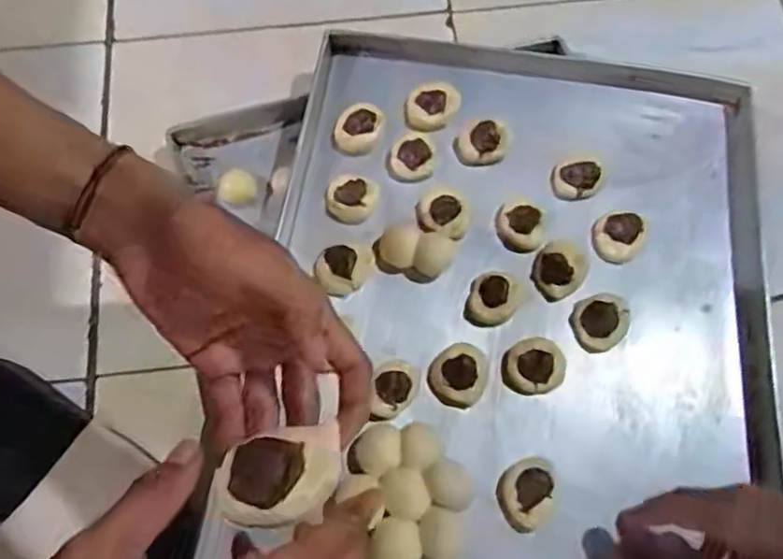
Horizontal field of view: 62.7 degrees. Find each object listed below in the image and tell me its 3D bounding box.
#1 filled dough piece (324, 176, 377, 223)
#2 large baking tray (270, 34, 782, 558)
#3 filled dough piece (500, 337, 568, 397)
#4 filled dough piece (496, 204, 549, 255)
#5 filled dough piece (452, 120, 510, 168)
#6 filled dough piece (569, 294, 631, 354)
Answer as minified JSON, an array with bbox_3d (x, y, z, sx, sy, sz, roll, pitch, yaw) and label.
[{"bbox_3d":[-0.039,-0.078,0.622,0.045,0.021,0.044,0,68,-1],"label":"filled dough piece"},{"bbox_3d":[0.101,0.106,0.565,0.469,0.045,0.720,10,68,3],"label":"large baking tray"},{"bbox_3d":[0.126,0.075,0.561,0.055,0.019,0.049,-21,69,-9],"label":"filled dough piece"},{"bbox_3d":[0.124,-0.051,0.611,0.050,0.017,0.043,16,68,6],"label":"filled dough piece"},{"bbox_3d":[0.091,-0.141,0.649,0.052,0.021,0.051,15,68,5],"label":"filled dough piece"},{"bbox_3d":[0.190,0.038,0.577,0.054,0.014,0.047,-22,70,-10],"label":"filled dough piece"}]

